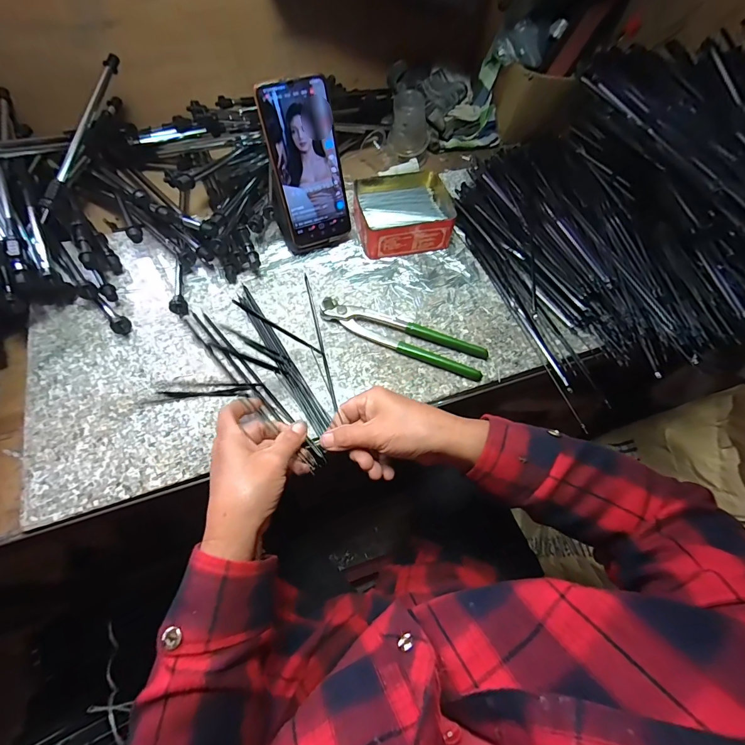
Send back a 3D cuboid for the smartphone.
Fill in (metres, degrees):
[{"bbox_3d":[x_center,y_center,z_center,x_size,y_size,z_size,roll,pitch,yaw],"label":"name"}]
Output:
[{"bbox_3d":[-0.072,-0.234,0.428,0.078,0.163,0.007,-22,40,-14],"label":"smartphone"}]

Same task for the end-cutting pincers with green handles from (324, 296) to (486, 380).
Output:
[{"bbox_3d":[0.035,-0.044,0.433,0.195,0.018,0.041,21,64,7],"label":"end-cutting pincers with green handles"}]

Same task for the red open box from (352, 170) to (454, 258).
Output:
[{"bbox_3d":[0.040,-0.216,0.503,0.127,0.042,0.113,-10,65,-8],"label":"red open box"}]

